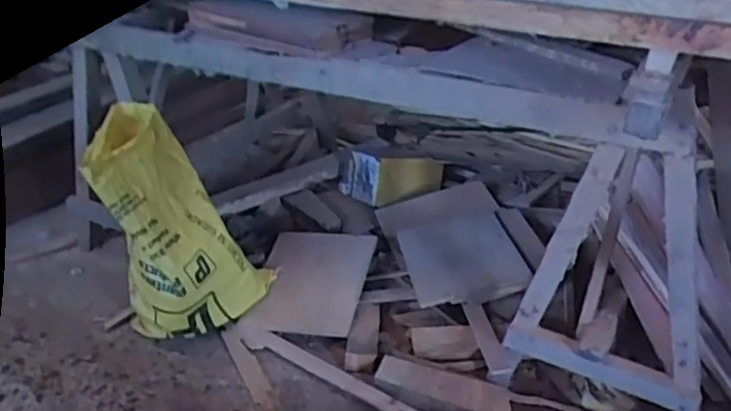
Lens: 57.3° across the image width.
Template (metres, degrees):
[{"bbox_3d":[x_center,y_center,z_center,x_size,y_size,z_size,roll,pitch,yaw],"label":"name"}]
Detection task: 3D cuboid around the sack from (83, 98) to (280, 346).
[{"bbox_3d":[-0.482,0.051,1.790,0.402,0.520,0.440,-7,28,-15],"label":"sack"}]

